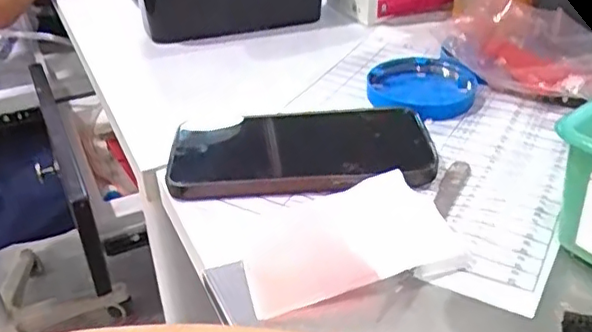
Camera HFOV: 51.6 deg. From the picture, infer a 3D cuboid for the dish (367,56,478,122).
[{"bbox_3d":[0.094,-0.062,0.457,0.079,0.021,0.082,5,34,9],"label":"dish"}]

